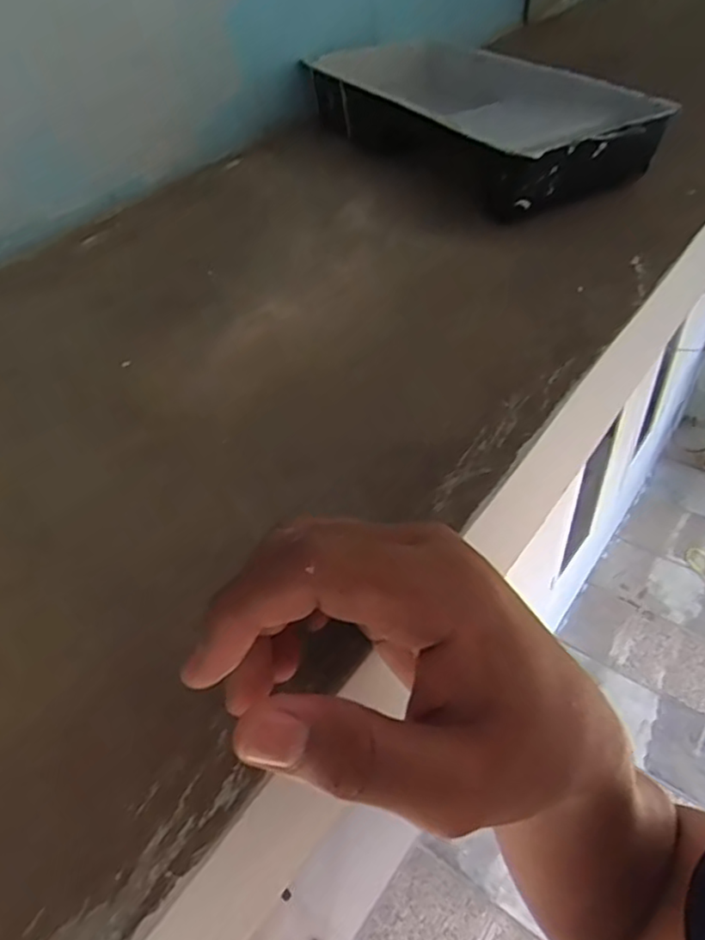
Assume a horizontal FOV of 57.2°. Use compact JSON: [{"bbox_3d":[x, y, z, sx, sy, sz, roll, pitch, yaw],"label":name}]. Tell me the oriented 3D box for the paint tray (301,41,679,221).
[{"bbox_3d":[0.101,-0.294,0.543,0.155,0.056,0.311,-24,46,-18],"label":"paint tray"}]

